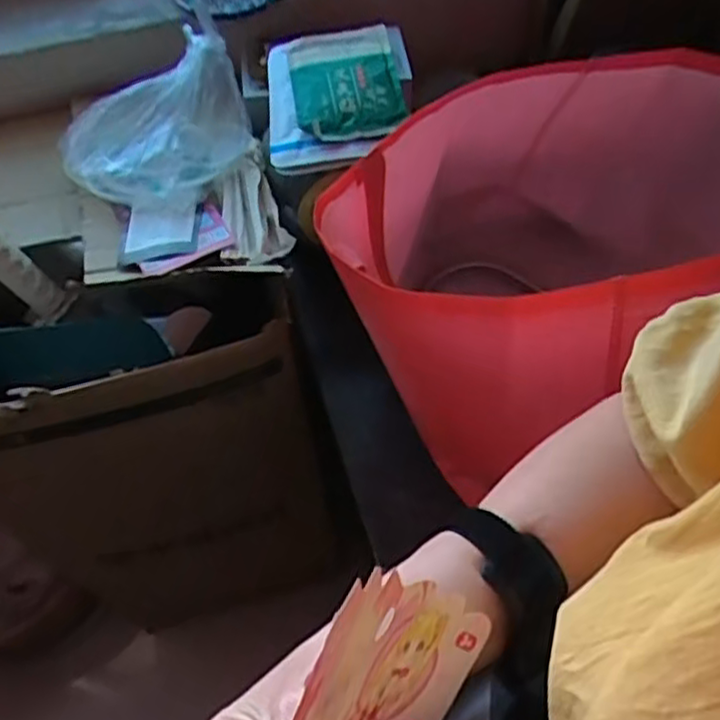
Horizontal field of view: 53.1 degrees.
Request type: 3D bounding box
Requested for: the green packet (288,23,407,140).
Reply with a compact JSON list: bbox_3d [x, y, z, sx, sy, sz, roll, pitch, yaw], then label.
[{"bbox_3d":[-0.013,-0.258,0.668,0.098,0.016,0.140,-9,58,-1],"label":"green packet"}]

